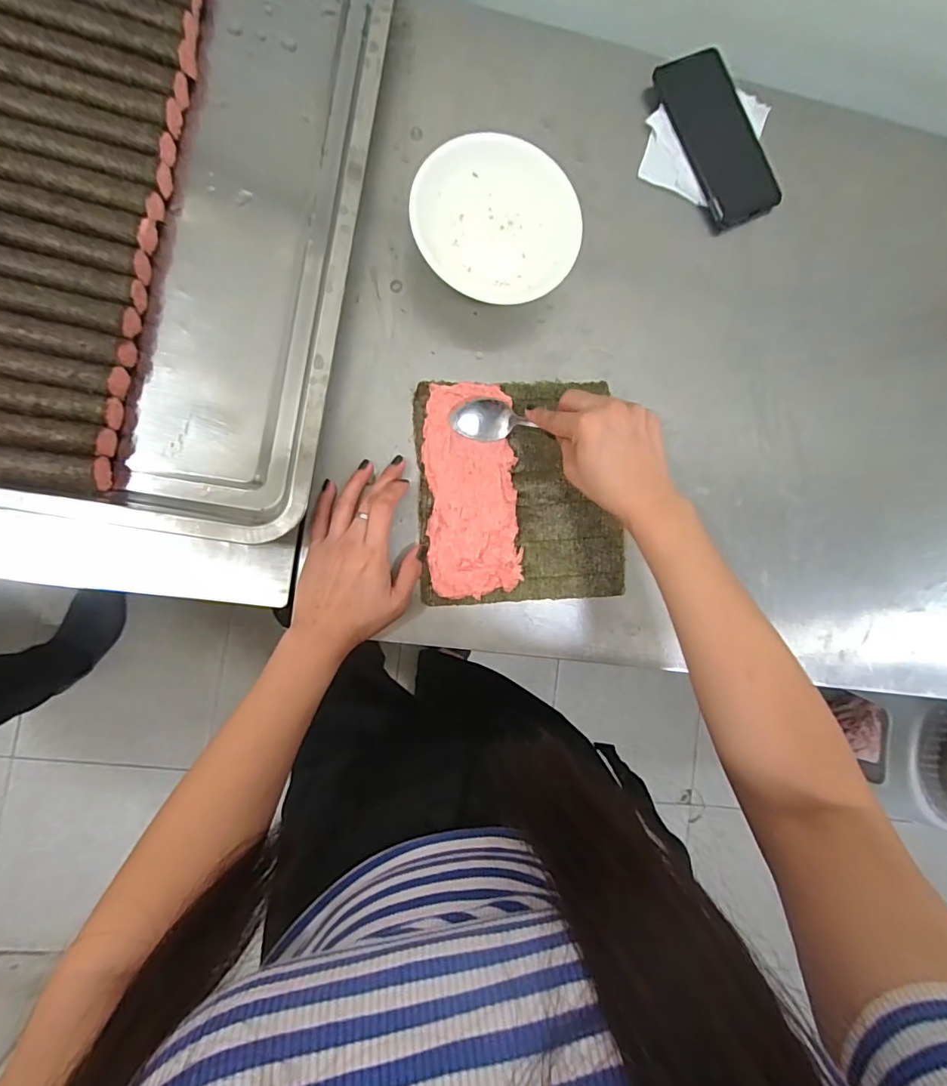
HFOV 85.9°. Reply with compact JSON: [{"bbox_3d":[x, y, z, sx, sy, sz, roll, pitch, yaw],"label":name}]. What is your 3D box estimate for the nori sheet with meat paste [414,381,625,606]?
[{"bbox_3d":[0.043,-0.047,0.459,0.182,0.014,0.197,-2,87,-9],"label":"nori sheet with meat paste"}]

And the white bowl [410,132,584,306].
[{"bbox_3d":[0.020,-0.286,0.456,0.142,0.039,0.132,0,87,-8],"label":"white bowl"}]

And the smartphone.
[{"bbox_3d":[0.250,-0.406,0.509,0.080,0.015,0.164,-28,91,-9],"label":"smartphone"}]

